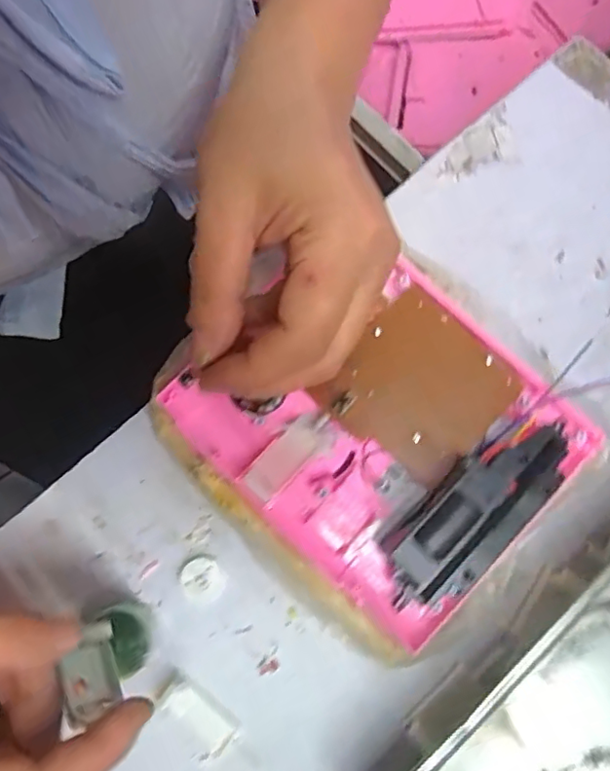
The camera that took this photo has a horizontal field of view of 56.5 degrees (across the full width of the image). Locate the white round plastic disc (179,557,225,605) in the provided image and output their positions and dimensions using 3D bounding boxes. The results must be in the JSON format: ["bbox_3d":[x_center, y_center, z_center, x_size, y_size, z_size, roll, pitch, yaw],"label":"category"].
[{"bbox_3d":[-0.053,0.099,0.286,0.021,0.006,0.022,0,79,1],"label":"white round plastic disc"}]

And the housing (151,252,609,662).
[{"bbox_3d":[0.032,0.018,0.257,0.152,0.037,0.137,43,83,9],"label":"housing"}]

